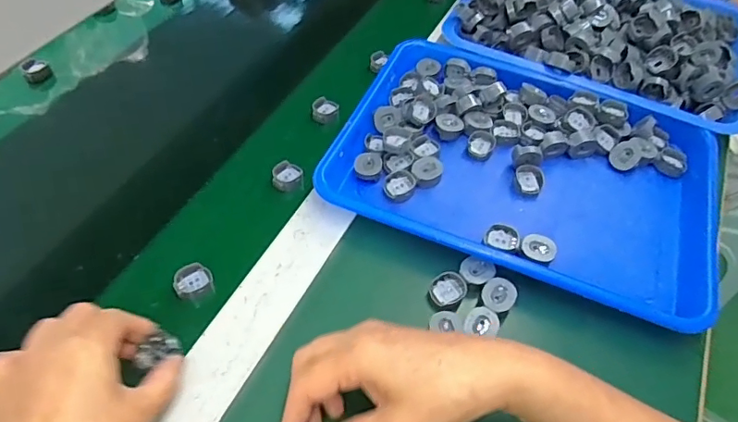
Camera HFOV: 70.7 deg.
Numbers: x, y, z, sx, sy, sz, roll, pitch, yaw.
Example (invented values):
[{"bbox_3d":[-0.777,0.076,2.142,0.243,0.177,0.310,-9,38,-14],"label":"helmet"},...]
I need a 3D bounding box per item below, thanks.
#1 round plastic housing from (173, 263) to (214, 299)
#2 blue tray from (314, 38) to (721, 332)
[{"bbox_3d":[-0.143,0.058,0.424,0.029,0.011,0.029,2,52,-2],"label":"round plastic housing"},{"bbox_3d":[0.147,-0.045,0.486,0.330,0.033,0.243,21,53,13],"label":"blue tray"}]

